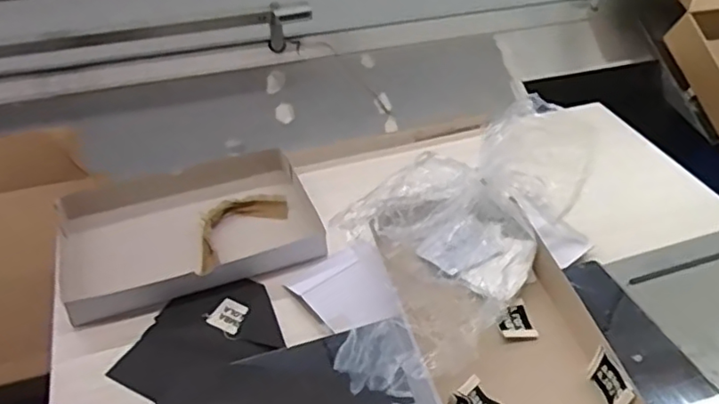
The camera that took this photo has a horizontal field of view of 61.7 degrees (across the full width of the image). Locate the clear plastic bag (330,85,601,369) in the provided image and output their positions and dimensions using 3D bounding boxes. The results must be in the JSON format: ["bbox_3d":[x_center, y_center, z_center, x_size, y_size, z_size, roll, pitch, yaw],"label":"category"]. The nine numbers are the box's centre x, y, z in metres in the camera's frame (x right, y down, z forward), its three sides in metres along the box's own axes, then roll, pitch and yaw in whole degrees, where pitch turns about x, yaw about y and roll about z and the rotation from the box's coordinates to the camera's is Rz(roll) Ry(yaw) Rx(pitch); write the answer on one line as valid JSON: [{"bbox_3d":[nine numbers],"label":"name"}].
[{"bbox_3d":[0.104,0.034,0.619,0.150,0.126,0.280,27,47,28],"label":"clear plastic bag"}]

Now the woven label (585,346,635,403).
[{"bbox_3d":[0.218,0.158,0.528,0.014,0.036,0.053,-7,41,-9],"label":"woven label"}]

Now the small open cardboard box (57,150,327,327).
[{"bbox_3d":[-0.195,0.032,0.704,0.287,0.043,0.187,-17,41,-18],"label":"small open cardboard box"}]

